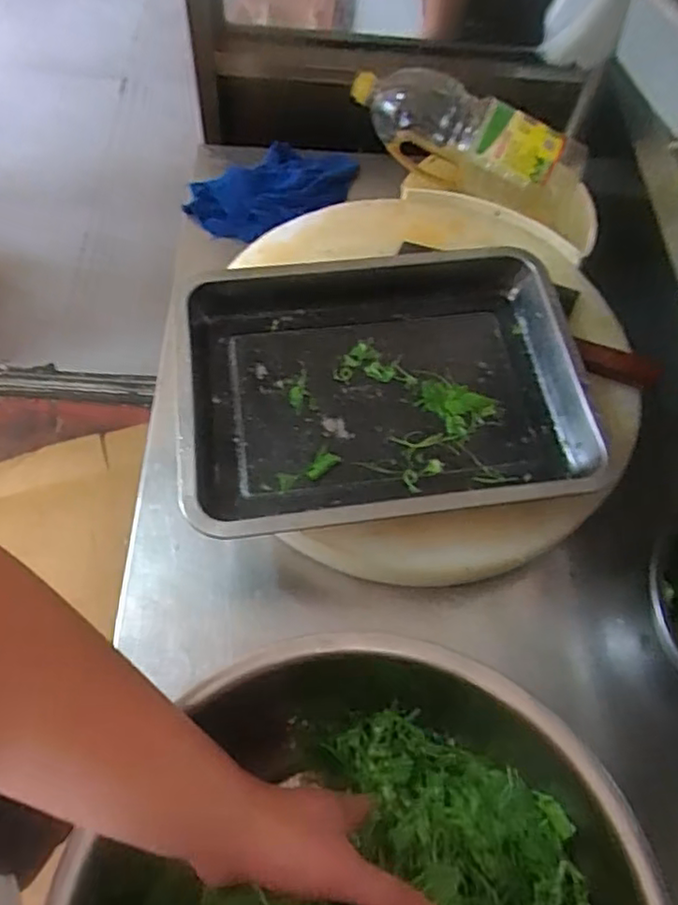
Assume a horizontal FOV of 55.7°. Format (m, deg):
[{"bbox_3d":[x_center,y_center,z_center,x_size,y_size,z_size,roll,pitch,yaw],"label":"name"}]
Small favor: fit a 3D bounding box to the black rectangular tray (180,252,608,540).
[{"bbox_3d":[0.045,-0.066,0.633,0.380,0.050,0.307,-7,61,-5],"label":"black rectangular tray"}]

